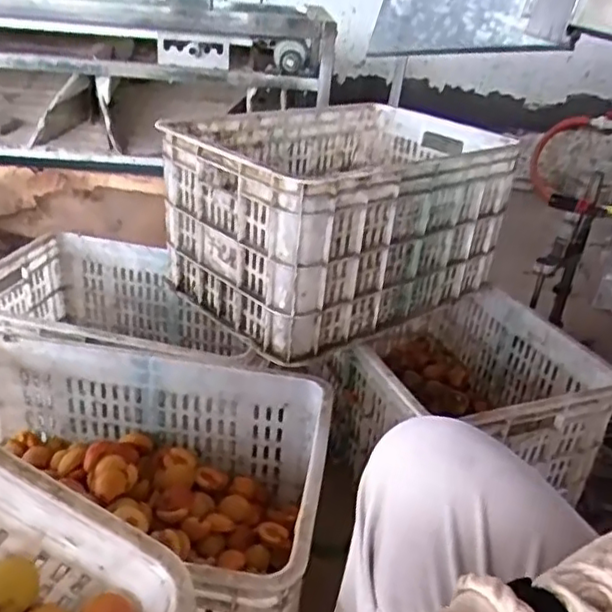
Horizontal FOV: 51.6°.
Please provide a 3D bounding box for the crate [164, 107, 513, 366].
[{"bbox_3d":[0.078,-0.179,1.149,0.612,0.276,0.384,-19,37,-40],"label":"crate"}]

